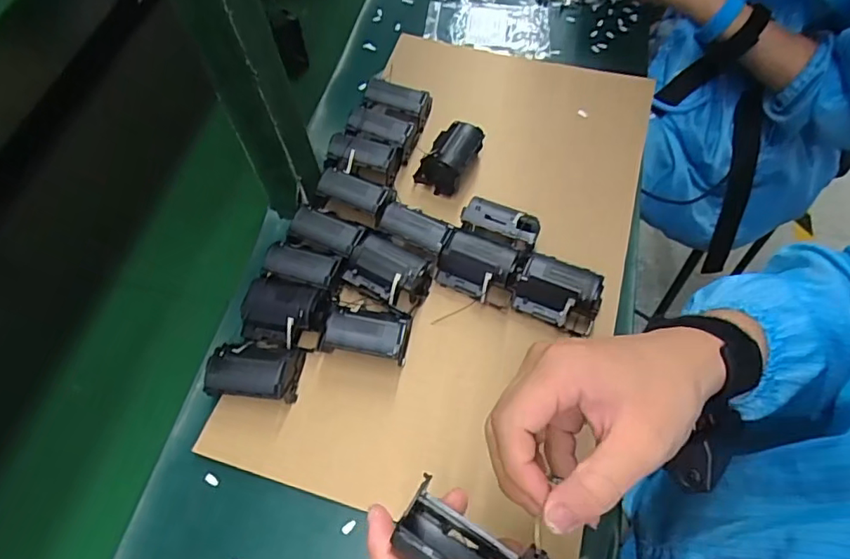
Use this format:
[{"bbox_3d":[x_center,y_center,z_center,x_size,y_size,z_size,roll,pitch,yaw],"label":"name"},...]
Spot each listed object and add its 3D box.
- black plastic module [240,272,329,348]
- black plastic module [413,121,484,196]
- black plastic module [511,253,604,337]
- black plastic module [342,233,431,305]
[{"bbox_3d":[-0.121,0.029,0.469,0.066,0.031,0.050,12,62,11],"label":"black plastic module"},{"bbox_3d":[0.025,-0.127,0.553,0.052,0.040,0.066,19,63,14],"label":"black plastic module"},{"bbox_3d":[0.116,0.010,0.471,0.070,0.036,0.044,18,63,14],"label":"black plastic module"},{"bbox_3d":[-0.032,-0.005,0.489,0.066,0.044,0.047,24,65,17],"label":"black plastic module"}]

